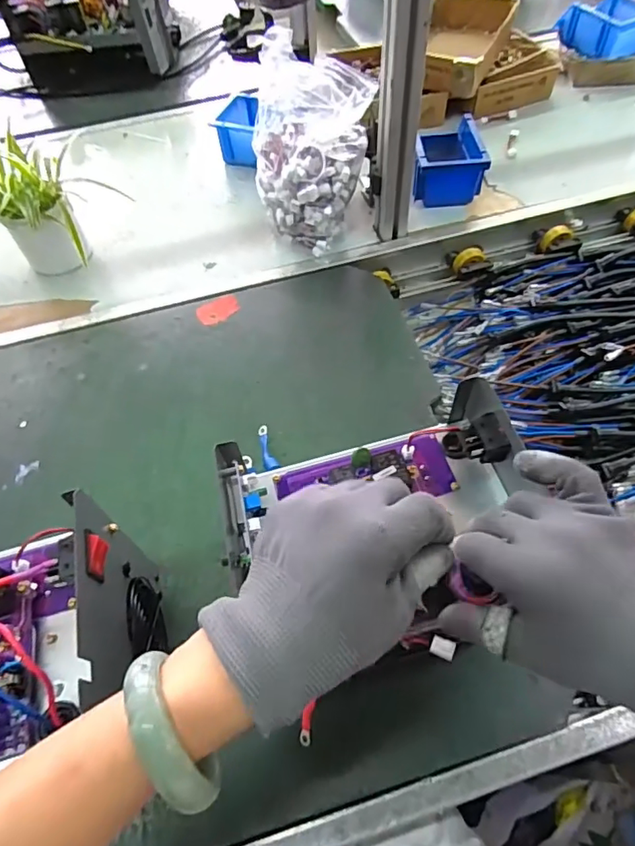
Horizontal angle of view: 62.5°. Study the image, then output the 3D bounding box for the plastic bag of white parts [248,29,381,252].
[{"bbox_3d":[-0.008,-0.372,0.727,0.159,0.203,0.177,-5,57,0],"label":"plastic bag of white parts"}]

